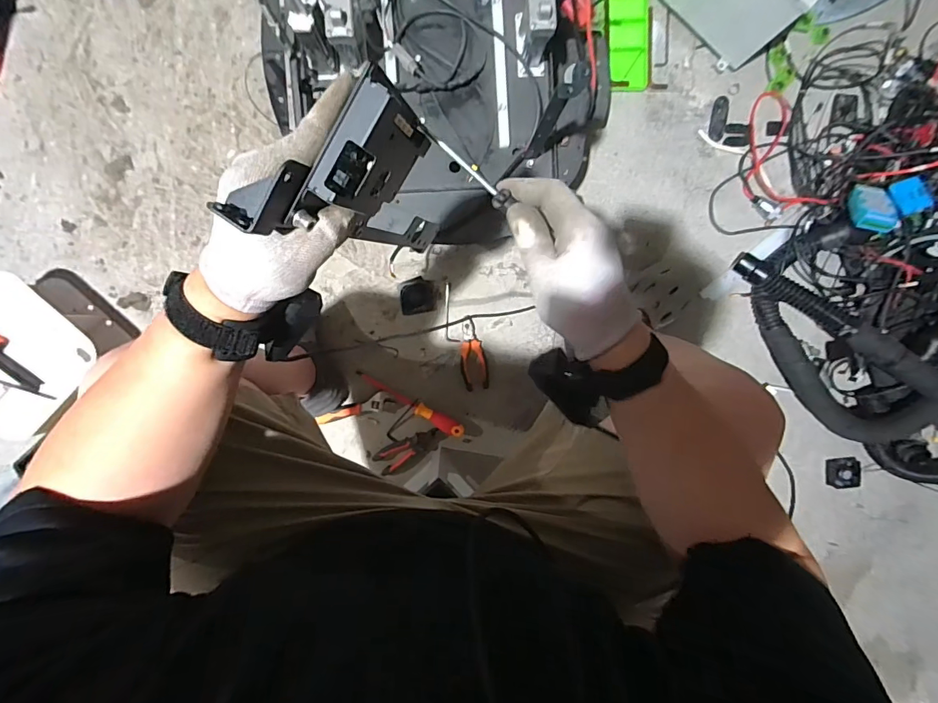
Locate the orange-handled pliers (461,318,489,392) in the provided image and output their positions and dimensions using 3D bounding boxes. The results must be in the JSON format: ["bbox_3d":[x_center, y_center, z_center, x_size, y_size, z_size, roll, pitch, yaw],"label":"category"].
[{"bbox_3d":[0.006,0.008,0.927,0.055,0.010,0.149,-12,95,-3],"label":"orange-handled pliers"}]

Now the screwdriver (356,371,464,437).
[{"bbox_3d":[-0.121,0.107,0.917,0.248,0.038,0.029,32,91,-5],"label":"screwdriver"}]

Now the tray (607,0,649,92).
[{"bbox_3d":[0.323,-0.629,0.887,0.079,0.016,0.184,-3,94,-3],"label":"tray"}]

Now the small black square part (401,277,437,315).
[{"bbox_3d":[-0.105,-0.116,0.915,0.074,0.011,0.073,-7,94,-3],"label":"small black square part"}]

